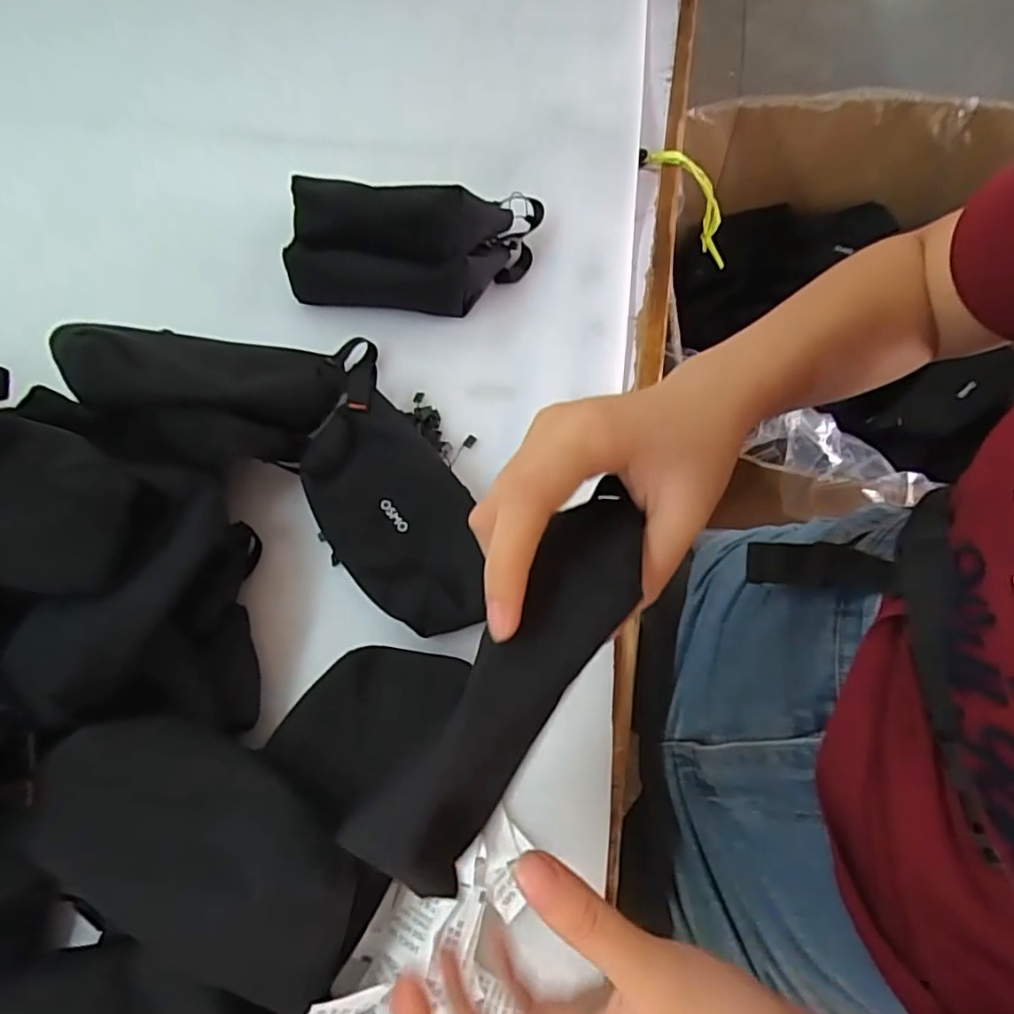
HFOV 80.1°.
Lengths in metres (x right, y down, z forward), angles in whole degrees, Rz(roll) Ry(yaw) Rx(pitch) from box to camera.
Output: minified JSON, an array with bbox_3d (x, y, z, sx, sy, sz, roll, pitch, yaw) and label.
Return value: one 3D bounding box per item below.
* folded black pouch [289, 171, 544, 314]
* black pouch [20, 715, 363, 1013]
[{"bbox_3d":[-0.081,-0.222,0.505,0.211,0.073,0.096,1,67,3],"label":"folded black pouch"},{"bbox_3d":[-0.163,0.179,0.322,0.176,0.036,0.095,24,71,11],"label":"black pouch"}]

